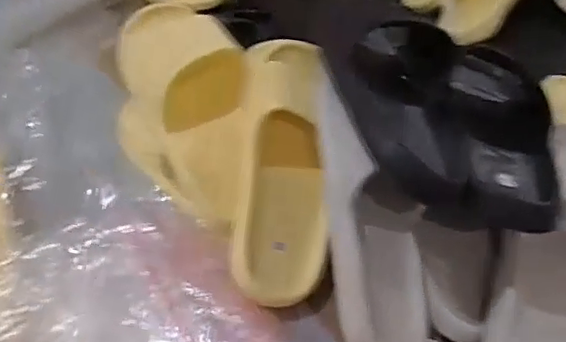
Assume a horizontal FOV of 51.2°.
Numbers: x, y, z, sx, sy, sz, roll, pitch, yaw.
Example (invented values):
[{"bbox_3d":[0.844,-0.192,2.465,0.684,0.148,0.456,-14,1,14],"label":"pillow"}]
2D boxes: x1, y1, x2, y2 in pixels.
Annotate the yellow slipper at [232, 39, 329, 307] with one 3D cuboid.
[{"bbox_3d":[0.001,-0.012,0.495,0.072,0.066,0.236,2,75,-3],"label":"yellow slipper"}]

